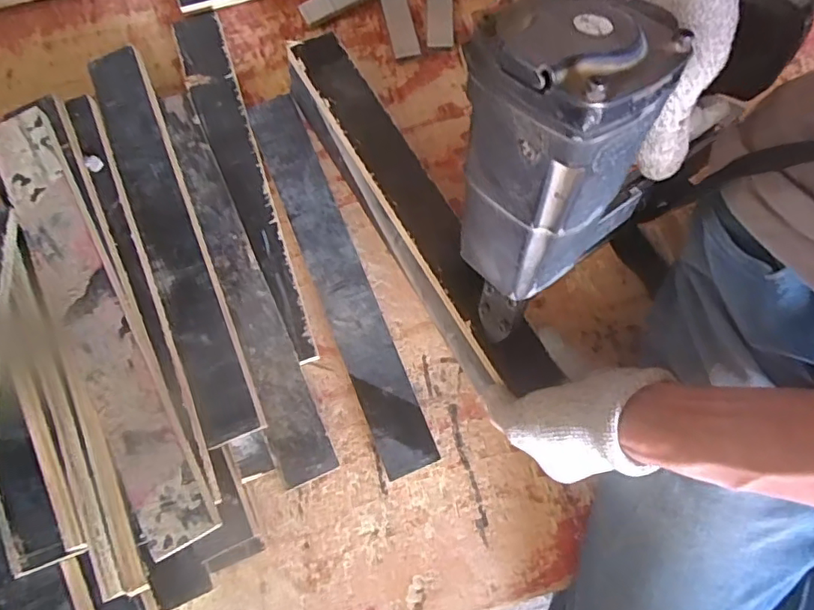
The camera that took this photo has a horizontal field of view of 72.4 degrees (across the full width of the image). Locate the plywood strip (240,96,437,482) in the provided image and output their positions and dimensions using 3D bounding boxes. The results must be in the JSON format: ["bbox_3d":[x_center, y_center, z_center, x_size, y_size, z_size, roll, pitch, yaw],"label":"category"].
[{"bbox_3d":[-0.062,-0.029,0.492,0.047,0.015,0.360,-21,79,-8],"label":"plywood strip"}]

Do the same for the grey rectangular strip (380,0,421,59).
[{"bbox_3d":[-0.009,-0.291,0.560,0.027,0.009,0.092,-12,78,-9],"label":"grey rectangular strip"}]

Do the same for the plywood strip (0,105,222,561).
[{"bbox_3d":[-0.232,0.006,0.411,0.054,0.010,0.357,-29,78,-2],"label":"plywood strip"}]

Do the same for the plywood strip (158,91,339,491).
[{"bbox_3d":[-0.141,-0.025,0.466,0.044,0.018,0.353,-19,80,-24],"label":"plywood strip"}]

